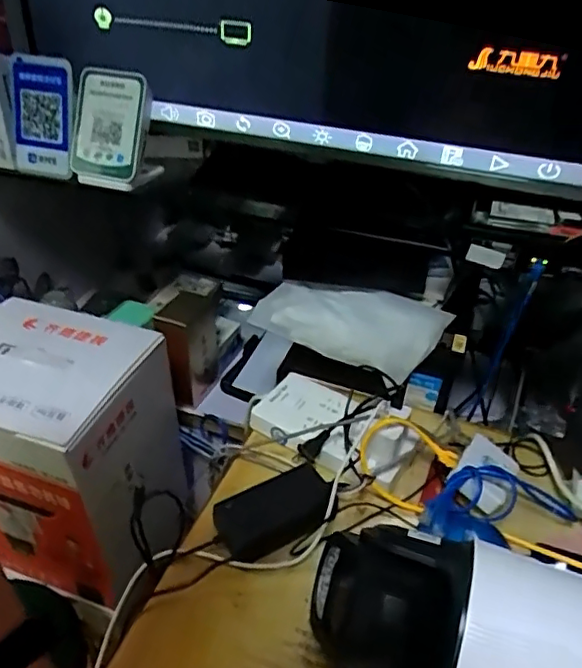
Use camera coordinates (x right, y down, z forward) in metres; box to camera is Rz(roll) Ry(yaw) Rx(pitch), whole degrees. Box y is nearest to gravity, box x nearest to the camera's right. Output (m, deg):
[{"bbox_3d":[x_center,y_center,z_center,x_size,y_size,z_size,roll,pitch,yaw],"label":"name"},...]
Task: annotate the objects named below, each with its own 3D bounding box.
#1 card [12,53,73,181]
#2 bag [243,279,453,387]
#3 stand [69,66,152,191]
[{"bbox_3d":[-0.344,-0.298,0.788,0.092,0.158,0.010,13,22,9],"label":"card"},{"bbox_3d":[0.076,-0.013,0.758,0.247,0.055,0.102,14,36,14],"label":"bag"},{"bbox_3d":[-0.249,-0.282,0.784,0.103,0.137,0.074,11,36,11],"label":"stand"}]

